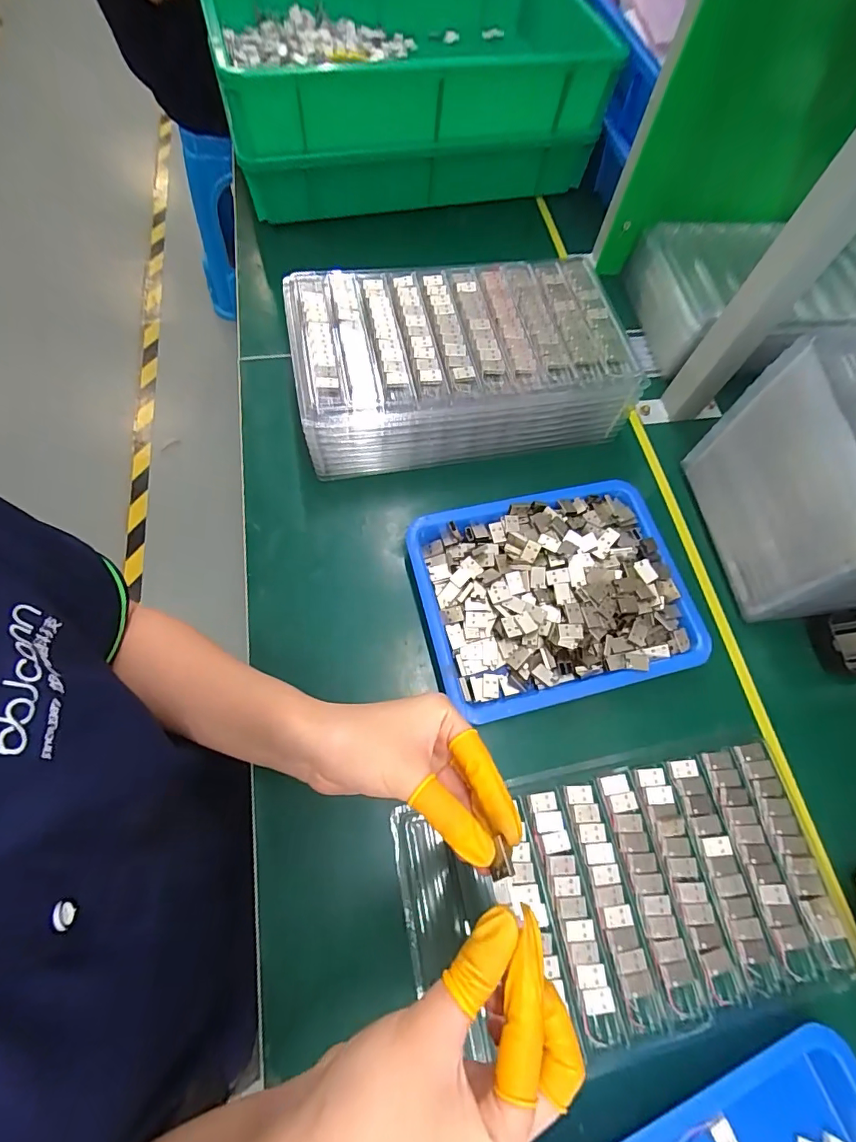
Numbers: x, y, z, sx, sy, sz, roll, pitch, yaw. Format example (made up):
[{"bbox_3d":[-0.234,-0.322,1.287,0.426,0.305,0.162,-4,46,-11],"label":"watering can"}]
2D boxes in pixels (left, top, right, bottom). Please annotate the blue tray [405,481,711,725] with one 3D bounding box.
[{"bbox_3d":[0.103,0.016,0.389,0.214,0.033,0.169,-11,68,-7],"label":"blue tray"}]

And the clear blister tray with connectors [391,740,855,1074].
[{"bbox_3d":[0.131,0.220,0.321,0.287,0.009,0.153,-9,68,-7],"label":"clear blister tray with connectors"}]

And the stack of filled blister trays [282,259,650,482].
[{"bbox_3d":[0.027,-0.194,0.449,0.296,0.085,0.171,-7,68,-6],"label":"stack of filled blister trays"}]

